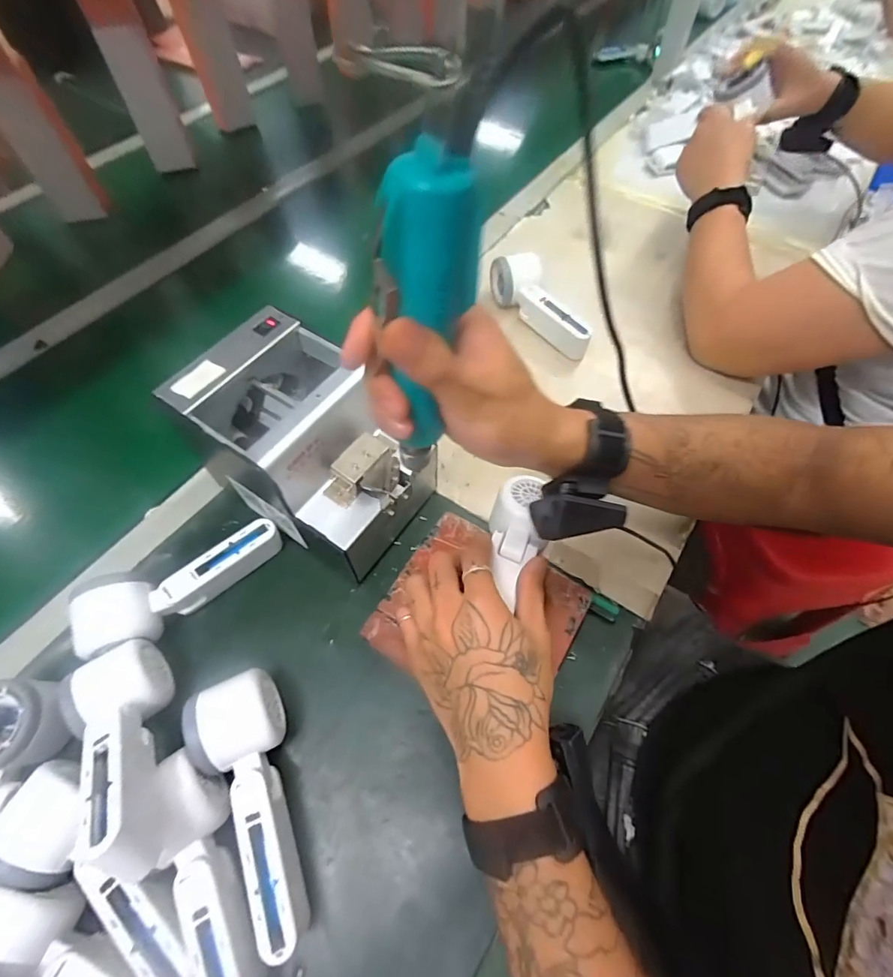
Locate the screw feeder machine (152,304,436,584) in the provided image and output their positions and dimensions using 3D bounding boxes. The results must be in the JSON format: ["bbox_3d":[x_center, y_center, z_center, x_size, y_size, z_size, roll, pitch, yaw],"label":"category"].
[{"bbox_3d":[-0.115,-0.035,0.407,0.172,0.145,0.125,31,64,16],"label":"screw feeder machine"}]

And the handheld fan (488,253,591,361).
[{"bbox_3d":[0.116,-0.225,0.575,0.060,0.053,0.159,-20,62,-12],"label":"handheld fan"}]

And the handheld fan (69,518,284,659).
[{"bbox_3d":[-0.223,0.084,0.393,0.168,0.053,0.054,-25,63,-14],"label":"handheld fan"}]

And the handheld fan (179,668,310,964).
[{"bbox_3d":[-0.132,0.216,0.325,0.059,0.048,0.167,-24,63,-13],"label":"handheld fan"}]

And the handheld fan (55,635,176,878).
[{"bbox_3d":[-0.218,0.173,0.302,0.061,0.051,0.160,-29,41,-16],"label":"handheld fan"}]

